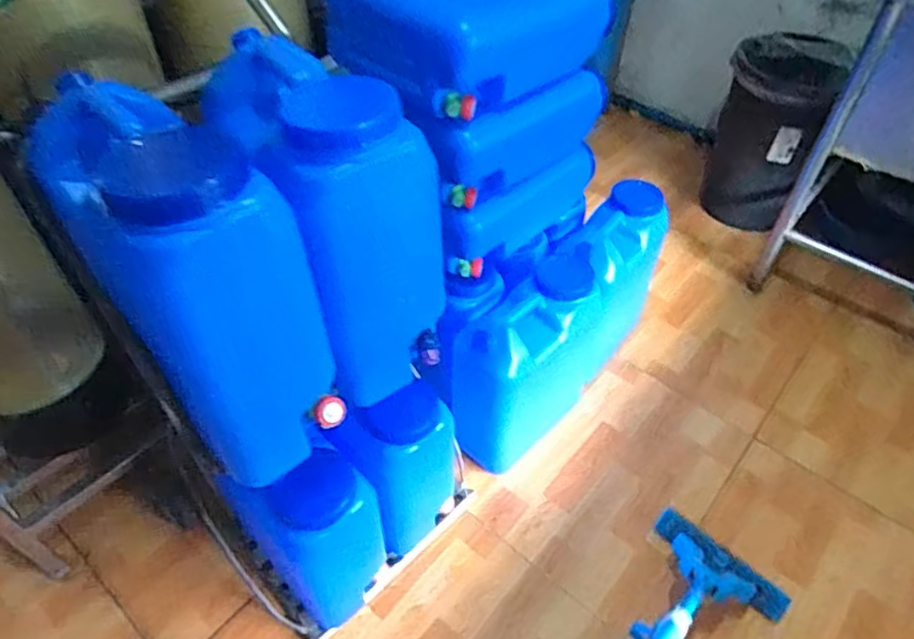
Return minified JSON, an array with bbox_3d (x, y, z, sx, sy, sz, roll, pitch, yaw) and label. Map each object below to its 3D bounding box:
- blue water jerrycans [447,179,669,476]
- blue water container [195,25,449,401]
[{"bbox_3d":[0.258,0.020,1.484,0.179,0.415,0.719,30,54,25],"label":"blue water jerrycans"},{"bbox_3d":[-0.168,-0.132,0.804,0.159,0.383,0.310,-29,54,-24],"label":"blue water container"}]

